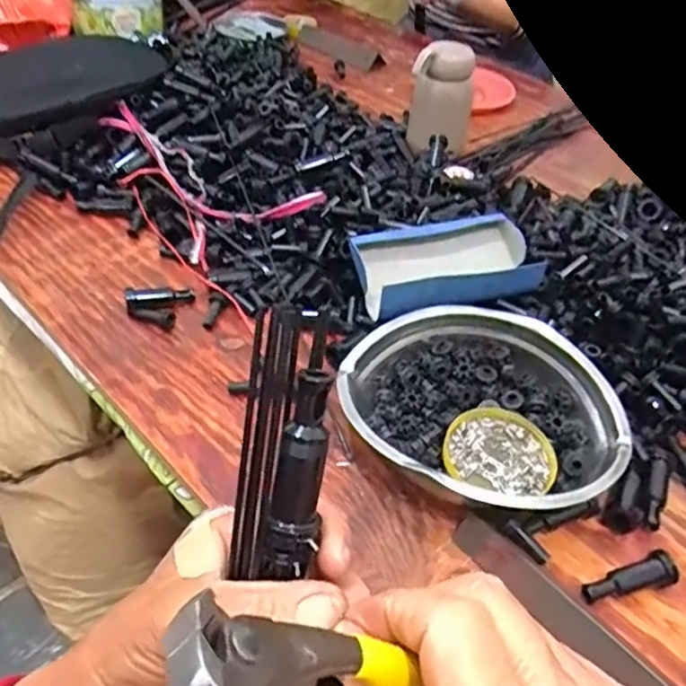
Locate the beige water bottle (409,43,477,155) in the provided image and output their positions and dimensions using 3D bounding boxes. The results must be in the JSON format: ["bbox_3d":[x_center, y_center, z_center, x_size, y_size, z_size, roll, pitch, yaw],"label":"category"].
[{"bbox_3d":[0.133,-0.320,0.874,0.081,0.147,0.080,14,45,9],"label":"beige water bottle"}]

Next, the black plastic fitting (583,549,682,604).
[{"bbox_3d":[0.199,0.165,0.449,0.067,0.021,0.020,-11,47,-16],"label":"black plastic fitting"}]

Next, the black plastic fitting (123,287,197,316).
[{"bbox_3d":[-0.179,-0.044,0.637,0.064,0.019,0.019,-11,47,-16],"label":"black plastic fitting"}]

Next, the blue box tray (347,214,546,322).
[{"bbox_3d":[0.099,-0.073,0.610,0.170,0.039,0.101,-10,46,-15],"label":"blue box tray"}]

